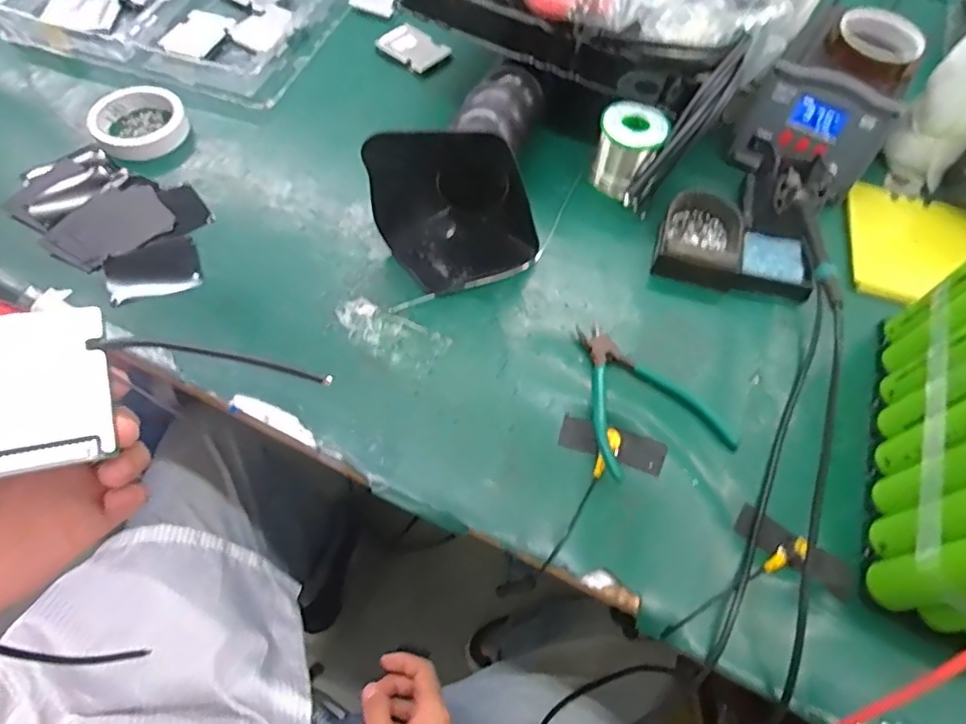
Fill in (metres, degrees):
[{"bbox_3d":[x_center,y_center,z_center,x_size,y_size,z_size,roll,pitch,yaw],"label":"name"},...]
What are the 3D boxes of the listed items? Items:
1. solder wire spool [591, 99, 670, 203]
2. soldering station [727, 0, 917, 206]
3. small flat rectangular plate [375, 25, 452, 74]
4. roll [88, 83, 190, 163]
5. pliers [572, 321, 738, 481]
[{"bbox_3d":[0.151,-0.223,0.597,0.062,0.075,0.062,2,61,-3],"label":"solder wire spool"},{"bbox_3d":[0.357,-0.262,0.602,0.132,0.097,0.133,34,64,14],"label":"soldering station"},{"bbox_3d":[-0.087,-0.394,0.714,0.078,0.014,0.060,39,66,16],"label":"small flat rectangular plate"},{"bbox_3d":[-0.369,-0.259,0.614,0.087,0.026,0.086,2,61,-3],"label":"roll"},{"bbox_3d":[0.134,0.020,0.479,0.112,0.020,0.139,-12,63,-10],"label":"pliers"}]

